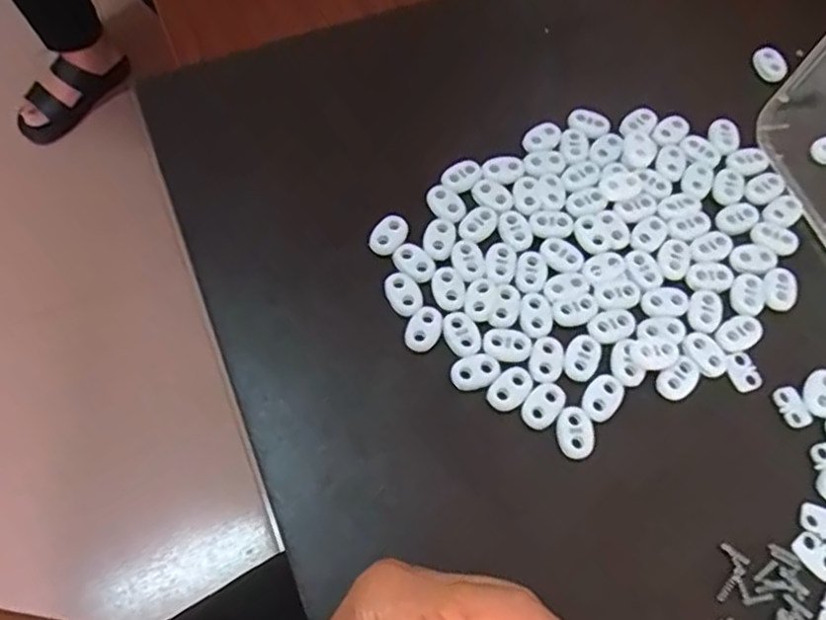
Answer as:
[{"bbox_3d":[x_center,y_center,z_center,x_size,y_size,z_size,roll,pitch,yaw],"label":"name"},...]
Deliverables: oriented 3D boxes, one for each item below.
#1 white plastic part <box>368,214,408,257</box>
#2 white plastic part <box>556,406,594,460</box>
[{"bbox_3d":[-0.011,-0.038,0.330,0.015,0.004,0.022,36,69,16],"label":"white plastic part"},{"bbox_3d":[0.071,0.054,0.291,0.016,0.004,0.023,5,64,2],"label":"white plastic part"}]

